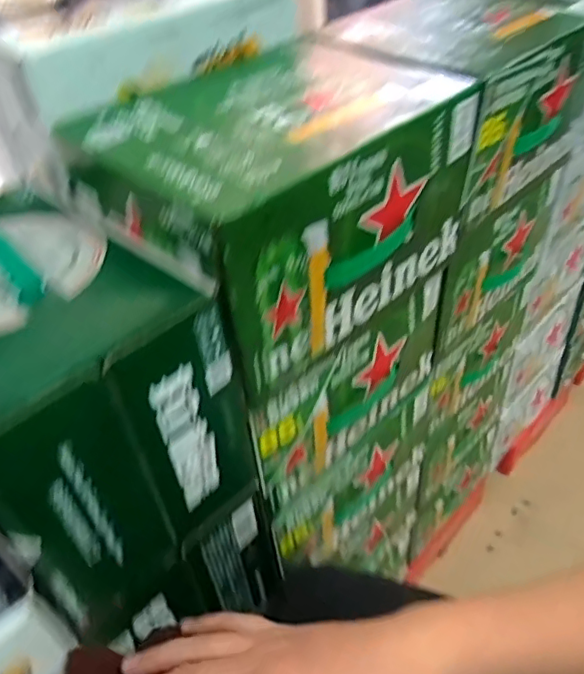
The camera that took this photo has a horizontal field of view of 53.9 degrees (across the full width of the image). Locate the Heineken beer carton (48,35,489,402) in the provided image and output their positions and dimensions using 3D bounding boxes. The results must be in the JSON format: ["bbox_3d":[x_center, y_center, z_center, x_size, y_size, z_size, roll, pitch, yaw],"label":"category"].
[{"bbox_3d":[-0.007,-0.112,0.505,0.211,0.198,0.281,31,53,34],"label":"Heineken beer carton"}]

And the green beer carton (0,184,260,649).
[{"bbox_3d":[-0.186,0.039,0.451,0.268,0.217,0.169,30,52,34],"label":"green beer carton"}]

